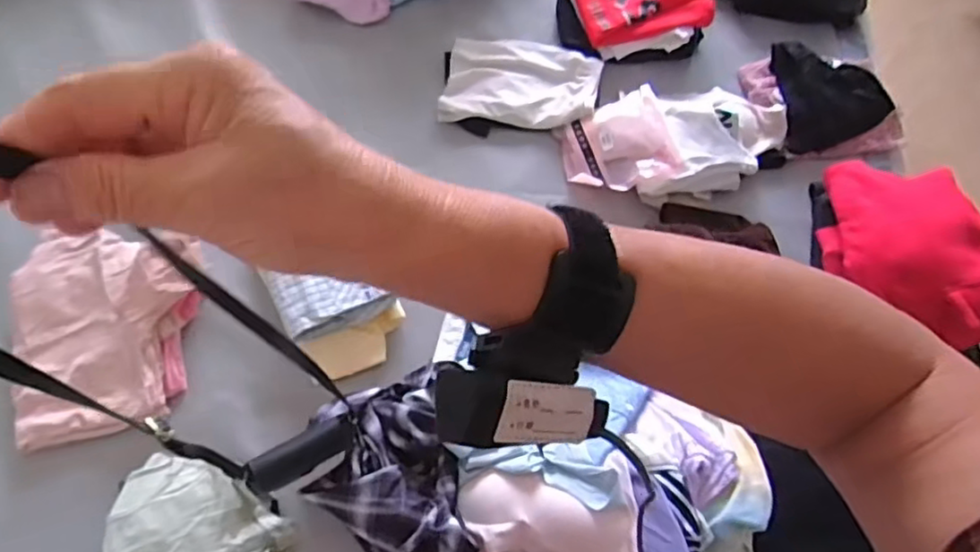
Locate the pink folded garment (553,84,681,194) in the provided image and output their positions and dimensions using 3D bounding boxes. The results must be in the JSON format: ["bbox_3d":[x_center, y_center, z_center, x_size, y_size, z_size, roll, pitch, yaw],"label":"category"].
[{"bbox_3d":[0.204,-0.209,1.028,0.171,0.047,0.162,-19,71,-9],"label":"pink folded garment"}]

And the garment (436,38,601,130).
[{"bbox_3d":[0.053,-0.324,1.071,0.260,0.025,0.157,2,69,-2],"label":"garment"}]

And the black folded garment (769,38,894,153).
[{"bbox_3d":[0.566,-0.324,1.100,0.216,0.036,0.196,-21,72,-10],"label":"black folded garment"}]

